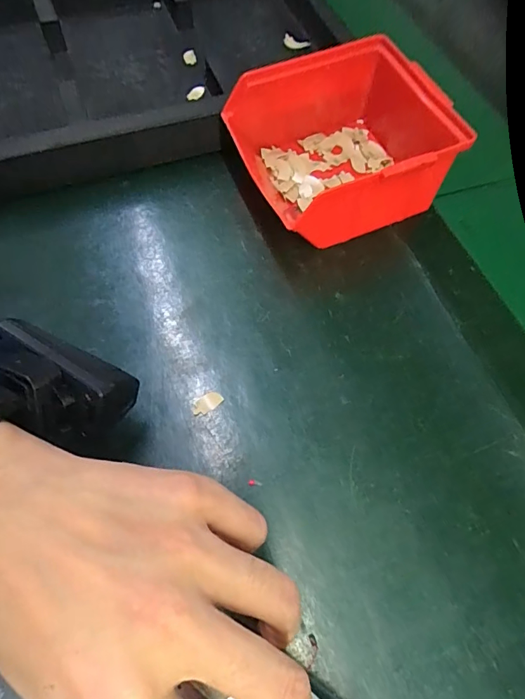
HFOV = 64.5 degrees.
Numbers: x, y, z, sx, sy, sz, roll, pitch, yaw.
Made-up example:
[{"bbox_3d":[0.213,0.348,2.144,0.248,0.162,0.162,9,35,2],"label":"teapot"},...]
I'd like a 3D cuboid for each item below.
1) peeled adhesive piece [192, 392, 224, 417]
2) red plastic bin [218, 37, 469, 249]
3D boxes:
[{"bbox_3d":[-0.034,0.032,0.251,0.019,0.004,0.010,-29,70,-14],"label":"peeled adhesive piece"},{"bbox_3d":[0.056,-0.143,0.298,0.135,0.070,0.120,-20,68,-11],"label":"red plastic bin"}]

